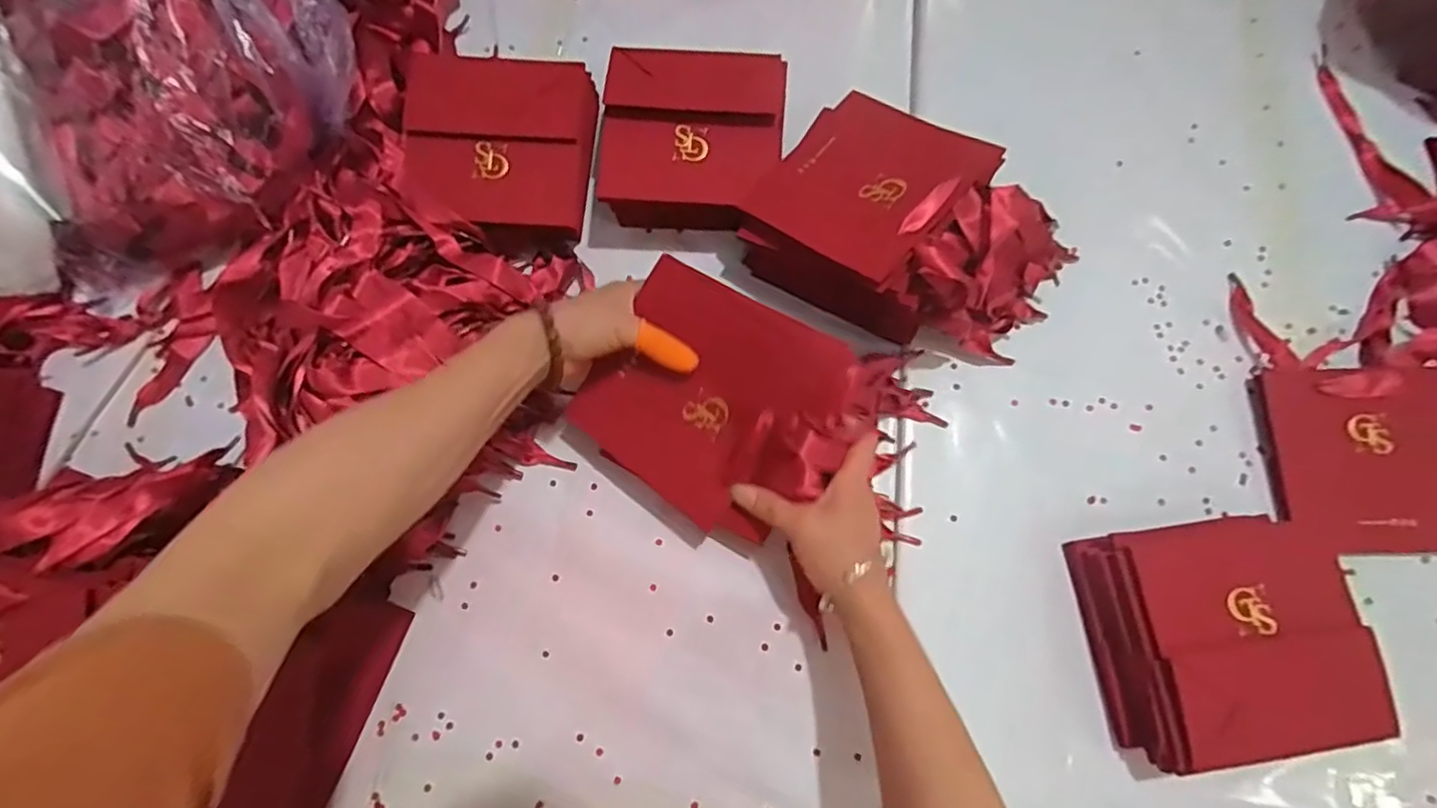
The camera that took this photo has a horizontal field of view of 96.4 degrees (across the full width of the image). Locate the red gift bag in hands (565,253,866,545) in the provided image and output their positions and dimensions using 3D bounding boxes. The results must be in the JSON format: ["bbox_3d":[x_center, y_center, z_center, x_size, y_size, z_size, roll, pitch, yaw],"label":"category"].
[{"bbox_3d":[-0.002,0.002,0.445,0.171,0.020,0.160,37,107,10],"label":"red gift bag in hands"}]

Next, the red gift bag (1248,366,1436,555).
[{"bbox_3d":[0.494,0.041,0.488,0.153,0.023,0.138,1,74,1],"label":"red gift bag"}]

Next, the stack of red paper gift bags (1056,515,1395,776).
[{"bbox_3d":[0.349,0.157,0.440,0.172,0.057,0.148,-8,74,-2],"label":"stack of red paper gift bags"}]

